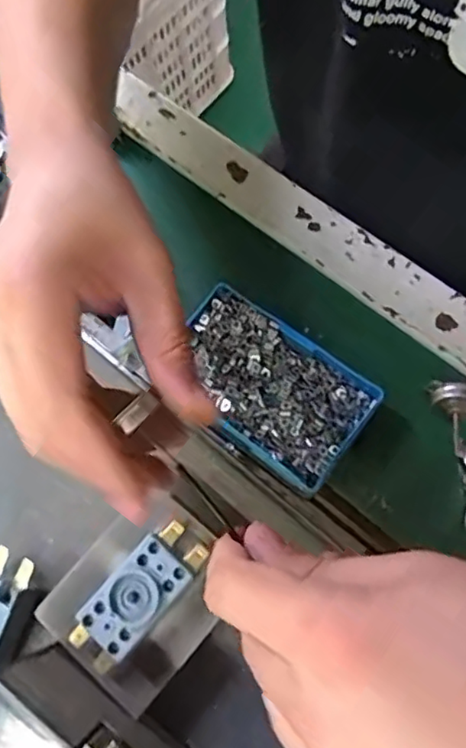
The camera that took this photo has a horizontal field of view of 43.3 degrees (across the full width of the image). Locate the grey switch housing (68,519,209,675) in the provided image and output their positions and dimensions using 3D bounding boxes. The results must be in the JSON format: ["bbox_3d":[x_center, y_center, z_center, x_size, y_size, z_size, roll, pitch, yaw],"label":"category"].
[{"bbox_3d":[-0.041,0.096,0.257,0.027,0.022,0.064,39,79,14],"label":"grey switch housing"}]

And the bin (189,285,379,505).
[{"bbox_3d":[0.019,0.006,0.331,0.112,0.025,0.070,37,78,14],"label":"bin"}]

